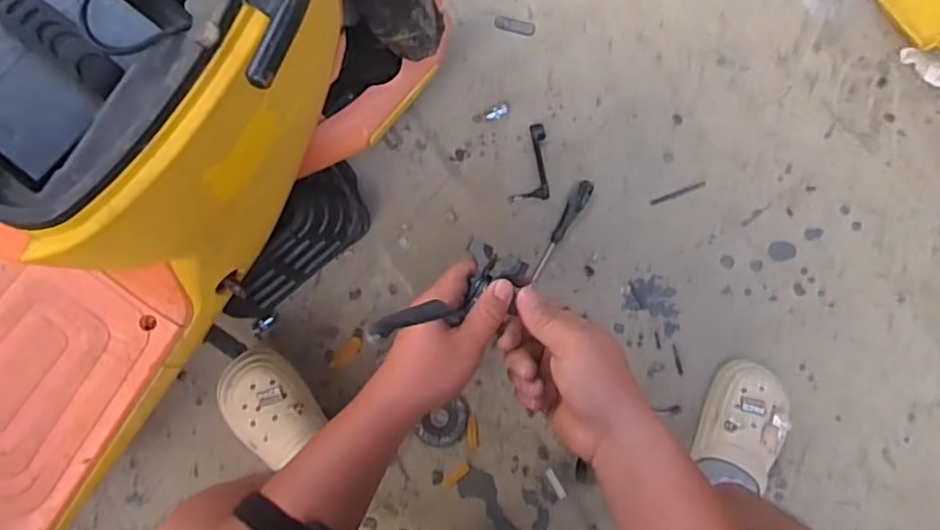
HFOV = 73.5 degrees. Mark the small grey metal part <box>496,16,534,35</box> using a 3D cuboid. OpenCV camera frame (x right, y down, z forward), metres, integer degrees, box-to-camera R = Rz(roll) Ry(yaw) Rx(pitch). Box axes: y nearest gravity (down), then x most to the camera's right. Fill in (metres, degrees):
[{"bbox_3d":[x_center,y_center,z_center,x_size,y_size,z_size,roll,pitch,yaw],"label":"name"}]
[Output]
[{"bbox_3d":[0.079,-0.416,1.097,0.071,0.004,0.024,14,83,7],"label":"small grey metal part"}]

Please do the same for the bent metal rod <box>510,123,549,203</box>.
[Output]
[{"bbox_3d":[0.096,-0.170,1.046,0.063,0.016,0.124,-3,81,4],"label":"bent metal rod"}]

